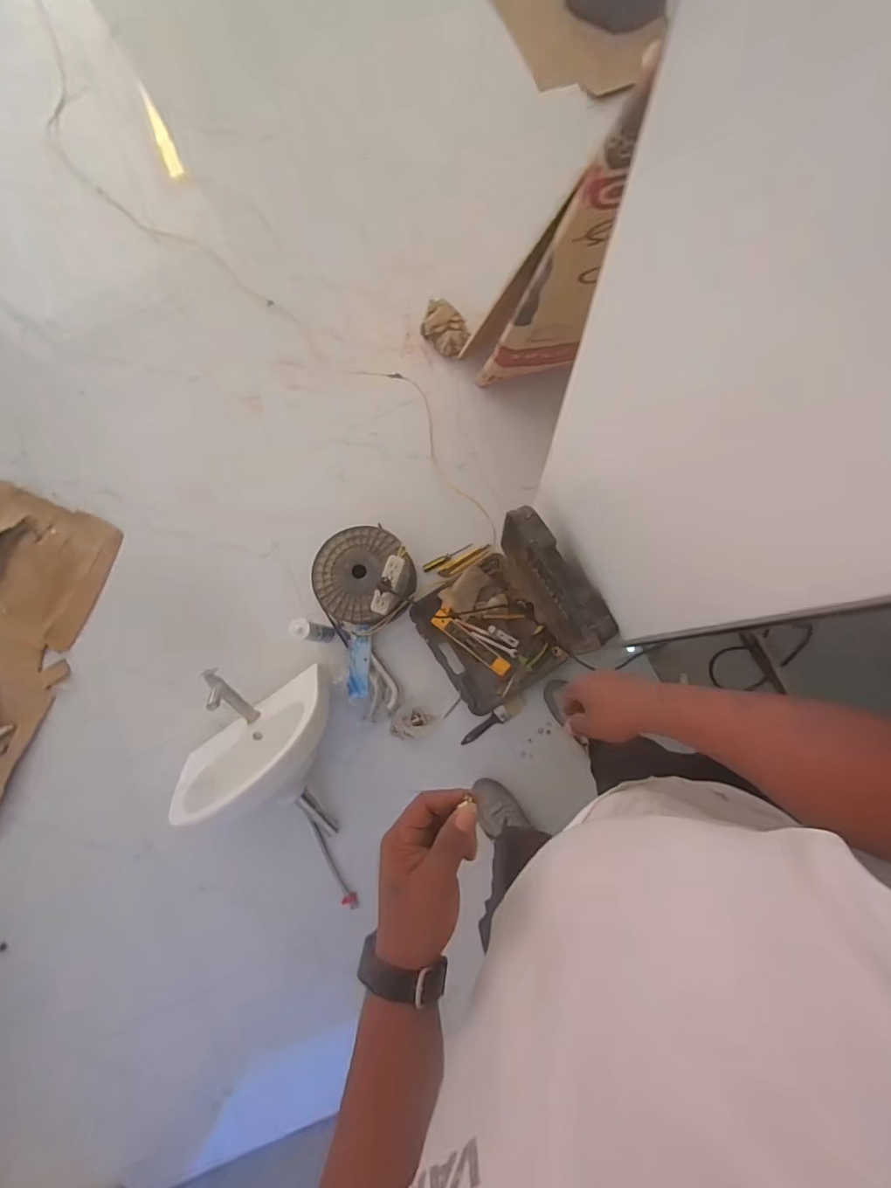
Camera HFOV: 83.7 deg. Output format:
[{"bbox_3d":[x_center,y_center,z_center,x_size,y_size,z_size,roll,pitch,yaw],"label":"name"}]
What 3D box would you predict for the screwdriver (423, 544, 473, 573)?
[{"bbox_3d":[0.007,-0.098,1.329,0.144,0.018,0.022,-25,82,1],"label":"screwdriver"}]

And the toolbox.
[{"bbox_3d":[0.129,0.060,1.126,0.355,0.316,0.324,-33,81,0],"label":"toolbox"}]

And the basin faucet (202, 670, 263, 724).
[{"bbox_3d":[-0.523,0.244,1.177,0.044,0.141,0.156,-33,81,0],"label":"basin faucet"}]

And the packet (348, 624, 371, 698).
[{"bbox_3d":[-0.219,0.171,1.272,0.052,0.022,0.180,0,83,5],"label":"packet"}]

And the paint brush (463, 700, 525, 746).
[{"bbox_3d":[0.115,0.321,1.251,0.179,0.015,0.041,-33,81,0],"label":"paint brush"}]

